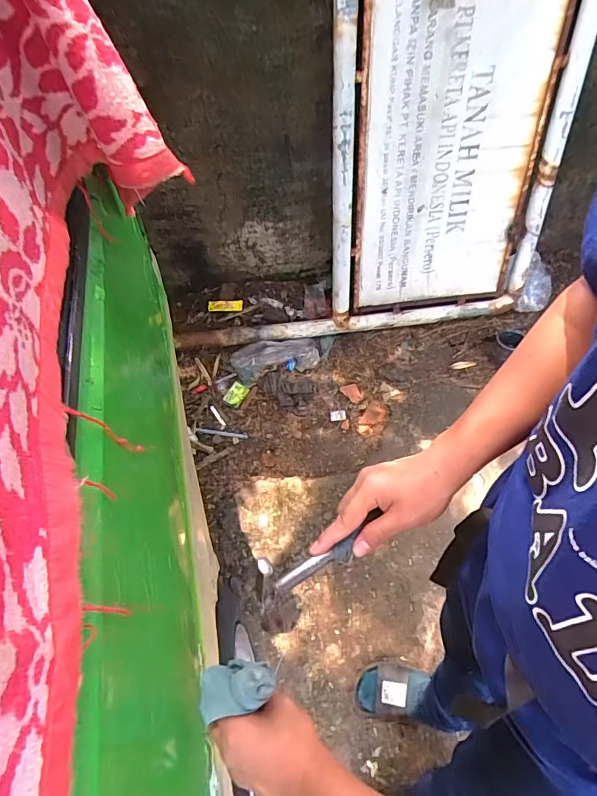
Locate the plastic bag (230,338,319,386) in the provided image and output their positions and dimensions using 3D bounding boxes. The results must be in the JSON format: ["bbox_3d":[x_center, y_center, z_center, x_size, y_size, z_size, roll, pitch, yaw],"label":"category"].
[{"bbox_3d":[-0.078,-0.138,1.607,0.299,0.087,0.101,-12,54,-8],"label":"plastic bag"}]

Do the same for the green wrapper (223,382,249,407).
[{"bbox_3d":[-0.210,-0.012,1.577,0.061,0.027,0.079,26,58,19],"label":"green wrapper"}]

